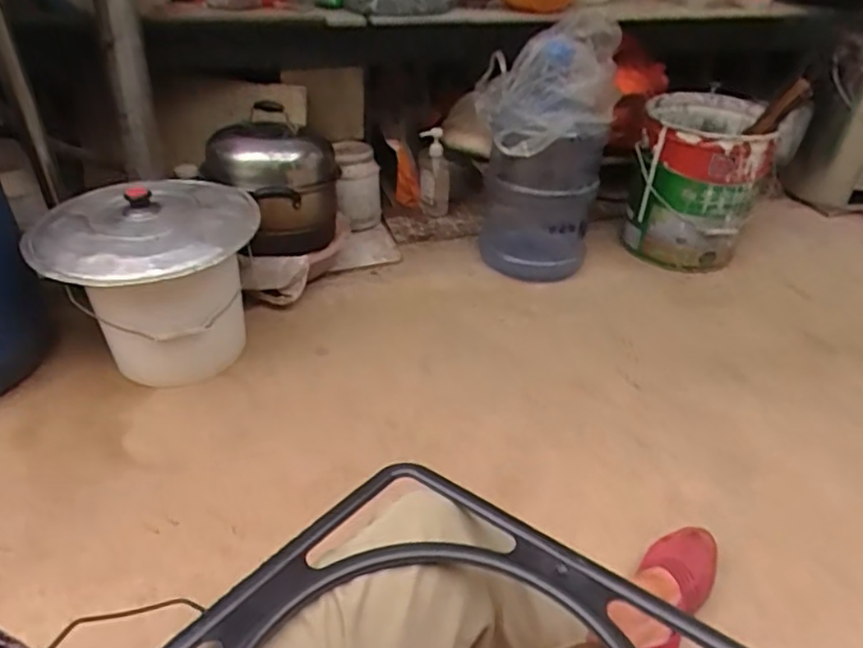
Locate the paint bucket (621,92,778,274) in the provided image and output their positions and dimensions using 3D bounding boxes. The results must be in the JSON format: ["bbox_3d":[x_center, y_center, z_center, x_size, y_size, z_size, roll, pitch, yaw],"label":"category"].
[{"bbox_3d":[0.603,-0.327,1.450,0.258,0.303,0.282,16,39,17],"label":"paint bucket"}]

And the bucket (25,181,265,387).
[{"bbox_3d":[-0.455,-0.078,1.091,0.303,0.261,0.317,2,38,-1],"label":"bucket"}]

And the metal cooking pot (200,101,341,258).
[{"bbox_3d":[-0.324,-0.288,1.273,0.258,0.259,0.254,-8,39,-14],"label":"metal cooking pot"}]

